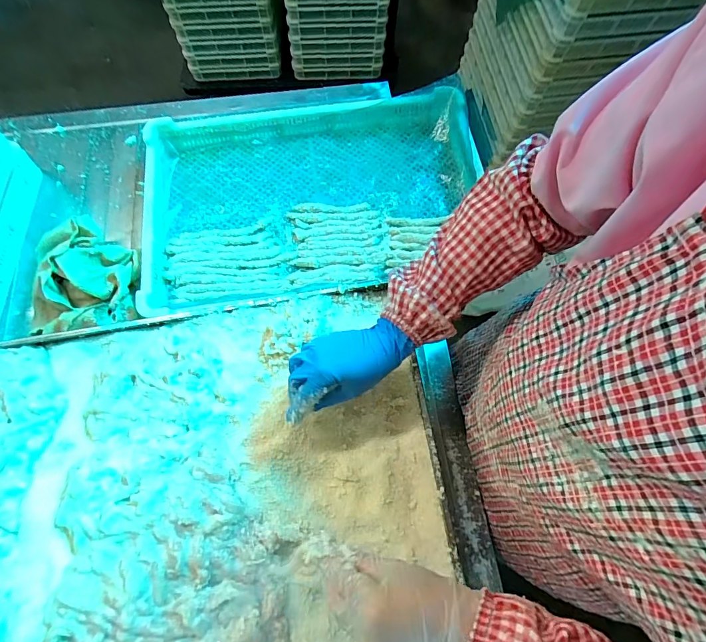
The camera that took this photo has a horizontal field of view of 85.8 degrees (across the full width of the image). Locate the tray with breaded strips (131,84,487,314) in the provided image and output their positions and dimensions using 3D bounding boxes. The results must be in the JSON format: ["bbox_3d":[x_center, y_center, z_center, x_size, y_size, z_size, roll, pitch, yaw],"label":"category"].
[{"bbox_3d":[-0.065,-0.219,0.654,0.581,0.077,0.427,-9,64,-1],"label":"tray with breaded strips"}]

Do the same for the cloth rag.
[{"bbox_3d":[-0.420,-0.071,0.592,0.154,0.055,0.204,-12,64,-2],"label":"cloth rag"}]

